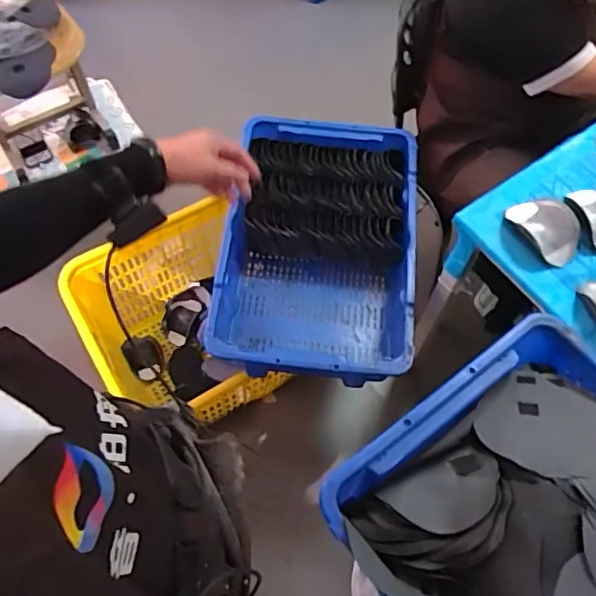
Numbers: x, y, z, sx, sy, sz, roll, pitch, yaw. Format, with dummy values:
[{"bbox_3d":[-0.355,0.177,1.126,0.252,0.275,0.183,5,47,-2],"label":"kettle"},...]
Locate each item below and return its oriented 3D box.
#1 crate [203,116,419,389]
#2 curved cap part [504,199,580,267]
[{"bbox_3d":[0.052,-0.111,1.407,0.435,0.172,0.658,7,62,3],"label":"crate"},{"bbox_3d":[0.469,-0.133,1.091,0.103,0.036,0.139,-31,66,-16],"label":"curved cap part"}]

